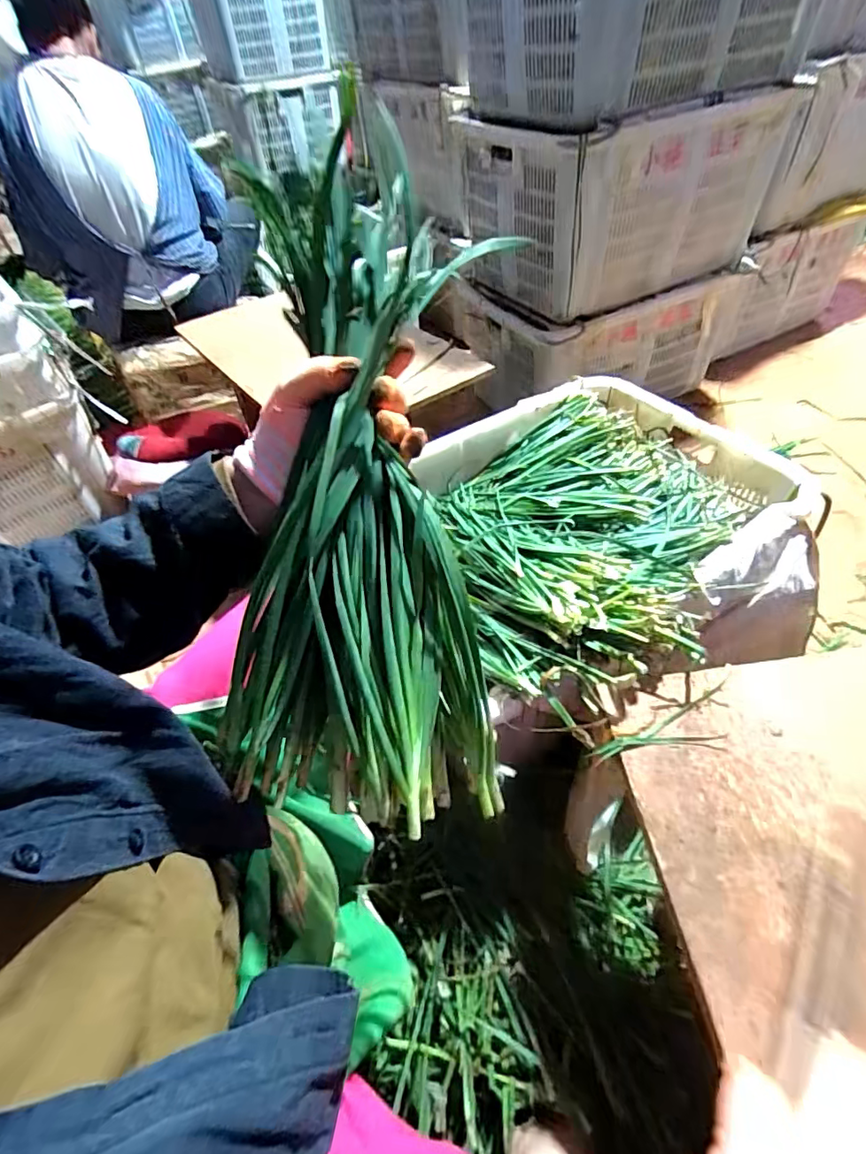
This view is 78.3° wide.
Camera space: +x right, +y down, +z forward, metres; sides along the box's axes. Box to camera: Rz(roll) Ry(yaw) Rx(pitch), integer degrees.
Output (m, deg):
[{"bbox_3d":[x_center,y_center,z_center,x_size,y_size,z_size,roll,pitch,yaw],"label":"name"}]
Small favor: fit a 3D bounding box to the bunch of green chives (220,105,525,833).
[{"bbox_3d":[-0.052,-0.061,0.341,0.163,0.063,0.424,-1,91,6],"label":"bunch of green chives"}]

